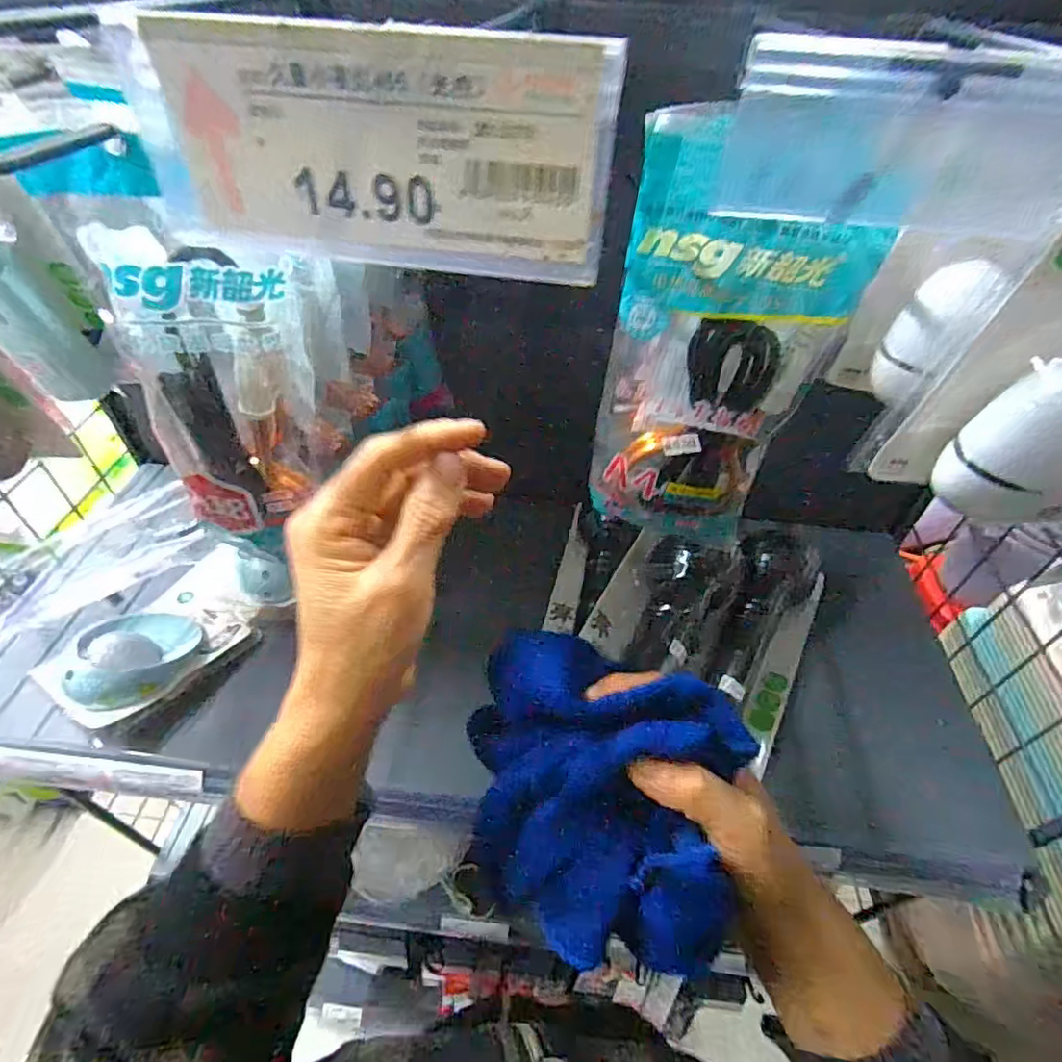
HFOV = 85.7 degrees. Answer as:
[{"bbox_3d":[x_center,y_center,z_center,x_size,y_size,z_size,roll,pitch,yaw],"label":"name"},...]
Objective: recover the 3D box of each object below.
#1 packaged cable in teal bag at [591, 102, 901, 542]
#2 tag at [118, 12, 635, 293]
[{"bbox_3d":[0.098,-0.085,0.313,0.109,0.221,0.023,8,47,5],"label":"packaged cable in teal bag"},{"bbox_3d":[-0.033,-0.079,0.121,0.098,0.042,0.004,7,46,4],"label":"tag"}]

